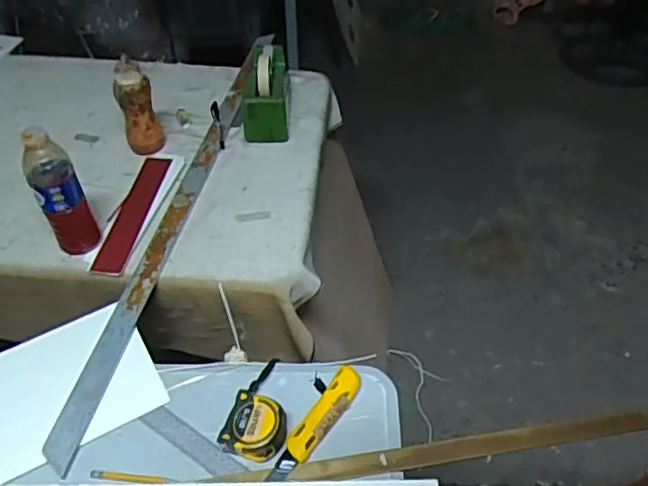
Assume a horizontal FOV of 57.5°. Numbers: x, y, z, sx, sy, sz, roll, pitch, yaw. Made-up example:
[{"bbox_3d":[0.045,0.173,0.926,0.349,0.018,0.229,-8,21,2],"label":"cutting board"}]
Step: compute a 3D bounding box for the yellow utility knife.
[{"bbox_3d":[-0.008,0.207,0.689,0.036,0.016,0.160,27,52,24],"label":"yellow utility knife"}]

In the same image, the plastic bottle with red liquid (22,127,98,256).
[{"bbox_3d":[-0.373,-0.069,0.835,0.061,0.195,0.060,-27,51,-23],"label":"plastic bottle with red liquid"}]

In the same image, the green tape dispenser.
[{"bbox_3d":[-0.110,-0.288,1.096,0.076,0.110,0.186,-3,46,-2],"label":"green tape dispenser"}]

